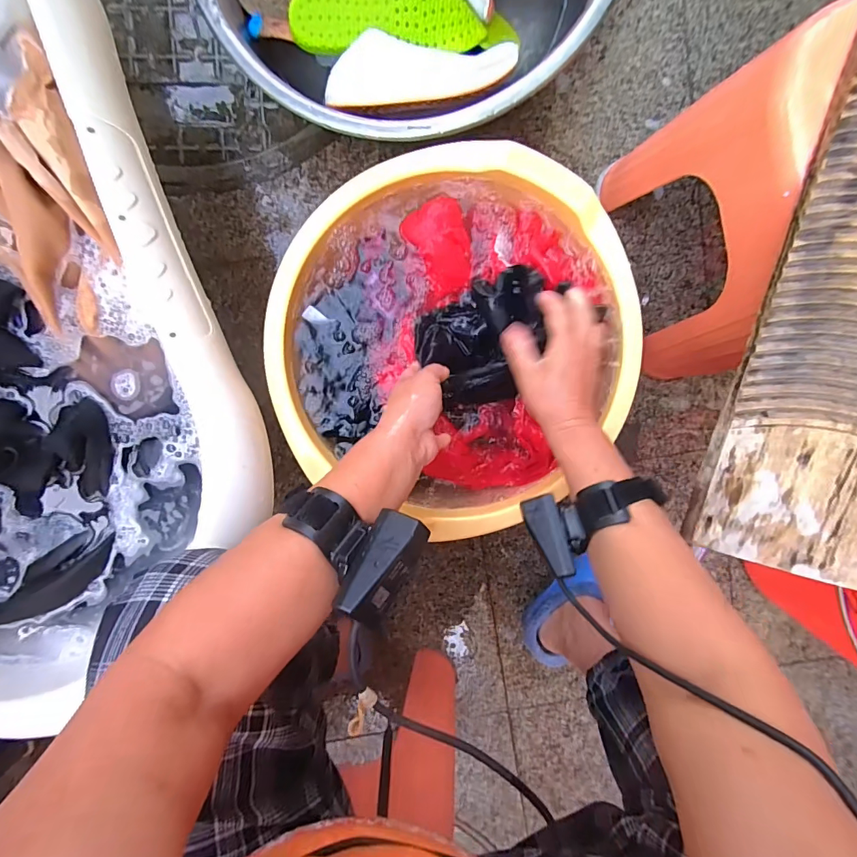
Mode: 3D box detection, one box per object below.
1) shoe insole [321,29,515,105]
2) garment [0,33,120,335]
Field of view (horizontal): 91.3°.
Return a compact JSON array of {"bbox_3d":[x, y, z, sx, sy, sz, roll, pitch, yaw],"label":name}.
[{"bbox_3d":[-0.010,-0.441,0.515,0.230,0.038,0.057,-3,97,-1],"label":"shoe insole"},{"bbox_3d":[-0.371,-0.223,0.389,0.125,0.034,0.244,-24,97,2],"label":"garment"}]

